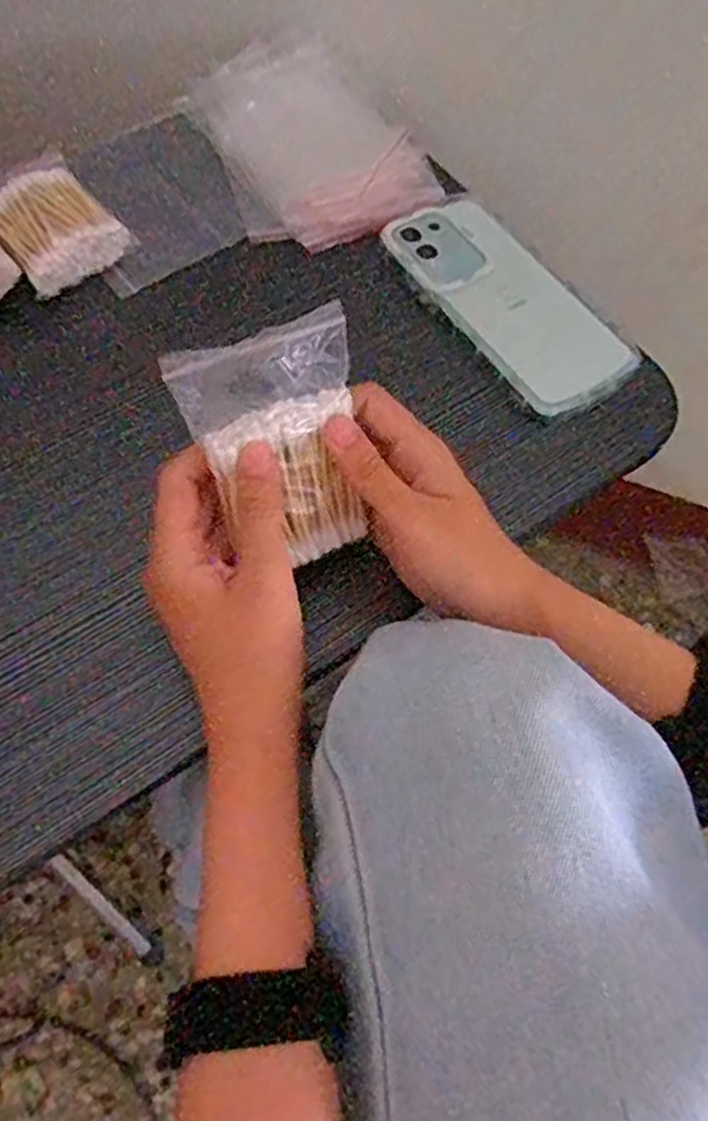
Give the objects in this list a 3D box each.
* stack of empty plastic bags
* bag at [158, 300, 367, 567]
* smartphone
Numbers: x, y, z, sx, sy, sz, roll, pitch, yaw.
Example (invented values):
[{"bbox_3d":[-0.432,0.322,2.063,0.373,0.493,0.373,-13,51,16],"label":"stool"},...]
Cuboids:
[{"bbox_3d":[-0.028,-0.277,0.485,0.120,0.024,0.173,-22,67,-12],"label":"stack of empty plastic bags"},{"bbox_3d":[-0.029,-0.047,0.321,0.072,0.101,0.020,-24,28,-17],"label":"bag"},{"bbox_3d":[0.091,-0.157,0.440,0.074,0.011,0.162,-31,69,-16],"label":"smartphone"}]

